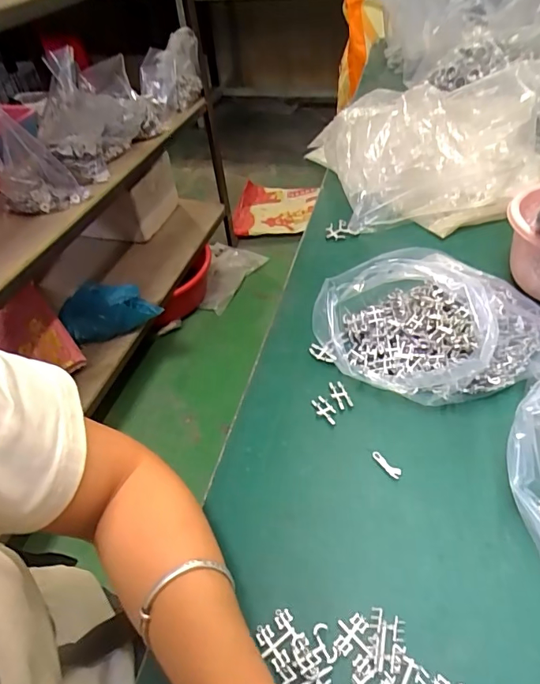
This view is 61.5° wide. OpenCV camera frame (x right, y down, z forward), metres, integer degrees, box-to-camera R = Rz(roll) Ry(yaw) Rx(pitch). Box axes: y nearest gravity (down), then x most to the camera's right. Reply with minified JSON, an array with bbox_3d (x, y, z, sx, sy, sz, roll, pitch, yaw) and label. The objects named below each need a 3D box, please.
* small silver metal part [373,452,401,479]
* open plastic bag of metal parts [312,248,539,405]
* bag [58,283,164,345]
[{"bbox_3d":[0.095,0.100,0.372,0.009,0.004,0.027,-37,52,-26],"label":"small silver metal part"},{"bbox_3d":[0.167,-0.033,0.438,0.224,0.106,0.174,-21,48,-16],"label":"open plastic bag of metal parts"},{"bbox_3d":[-0.431,-0.078,1.213,0.253,0.157,0.105,1,46,8],"label":"bag"}]

